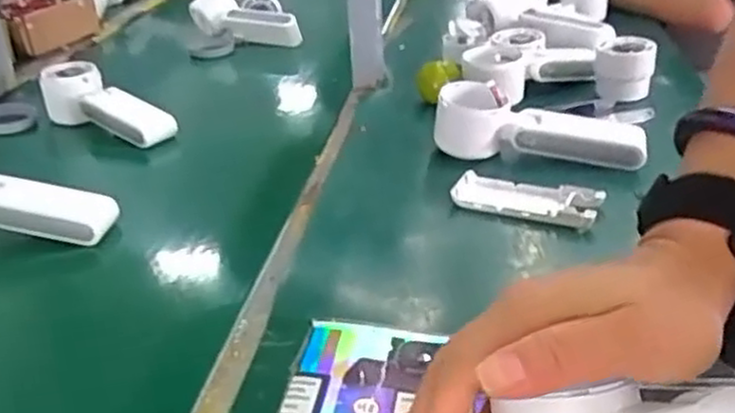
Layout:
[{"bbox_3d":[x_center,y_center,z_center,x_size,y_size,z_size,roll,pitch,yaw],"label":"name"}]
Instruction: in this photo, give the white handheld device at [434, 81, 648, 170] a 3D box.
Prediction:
[{"bbox_3d":[0.139,-0.066,0.607,0.166,0.048,0.047,7,29,15],"label":"white handheld device"}]

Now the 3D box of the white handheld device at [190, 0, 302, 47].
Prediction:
[{"bbox_3d":[-0.159,-0.258,1.031,0.166,0.069,0.052,13,32,24],"label":"white handheld device"}]

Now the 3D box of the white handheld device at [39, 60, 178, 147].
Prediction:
[{"bbox_3d":[-0.264,-0.105,0.755,0.157,0.050,0.049,16,33,29],"label":"white handheld device"}]

